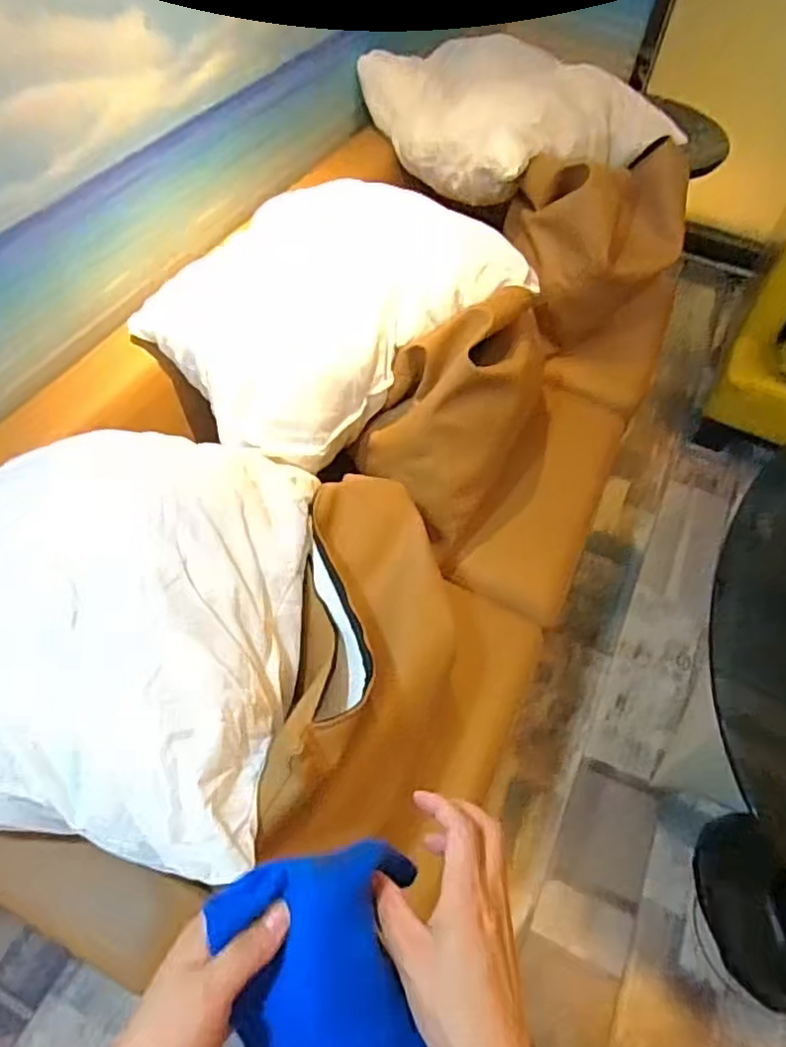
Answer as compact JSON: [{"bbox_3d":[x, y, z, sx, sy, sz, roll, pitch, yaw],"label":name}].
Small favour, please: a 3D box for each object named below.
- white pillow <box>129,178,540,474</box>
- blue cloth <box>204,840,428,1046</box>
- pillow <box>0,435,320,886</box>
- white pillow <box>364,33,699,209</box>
[{"bbox_3d":[-0.096,-0.368,1.118,0.544,0.204,0.376,-36,64,-27],"label":"white pillow"},{"bbox_3d":[-0.028,0.246,0.338,0.100,0.066,0.137,-9,55,-11],"label":"blue cloth"},{"bbox_3d":[-0.331,0.054,0.731,0.453,0.161,0.534,6,53,0],"label":"pillow"},{"bbox_3d":[0.227,-0.907,1.484,0.348,0.196,0.639,-29,61,-24],"label":"white pillow"}]

